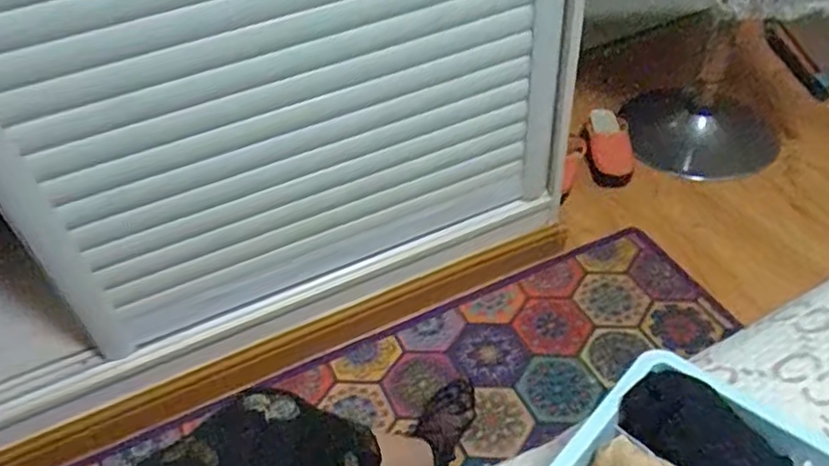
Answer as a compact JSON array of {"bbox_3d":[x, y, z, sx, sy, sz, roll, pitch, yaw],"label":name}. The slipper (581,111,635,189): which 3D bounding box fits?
[{"bbox_3d":[0.421,-0.187,1.424,0.102,0.045,0.219,2,45,9],"label":"slipper"}]

